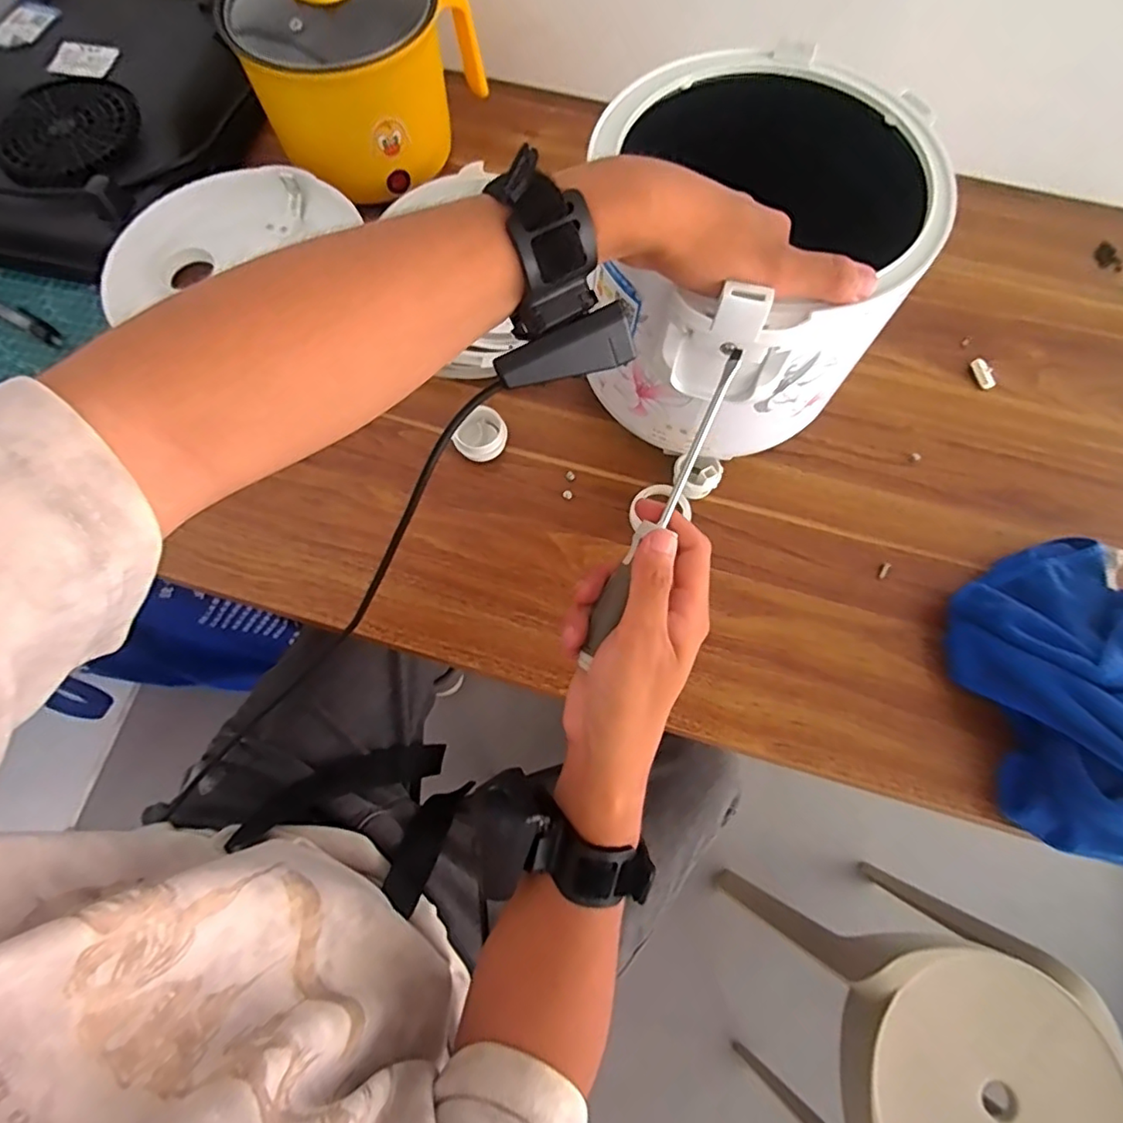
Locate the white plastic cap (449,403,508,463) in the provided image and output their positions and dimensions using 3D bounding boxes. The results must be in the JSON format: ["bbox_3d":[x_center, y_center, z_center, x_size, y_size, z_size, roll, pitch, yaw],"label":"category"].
[{"bbox_3d":[-0.066,-0.101,0.453,0.040,0.018,0.038,0,70,0],"label":"white plastic cap"}]

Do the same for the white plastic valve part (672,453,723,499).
[{"bbox_3d":[0.103,-0.066,0.437,0.034,0.033,0.026,14,70,5],"label":"white plastic valve part"}]

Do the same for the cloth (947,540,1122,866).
[{"bbox_3d":[0.350,0.081,0.373,0.176,0.061,0.190,-21,71,-8],"label":"cloth"}]

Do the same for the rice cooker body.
[{"bbox_3d":[0.119,-0.187,0.383,0.194,0.149,0.203,0,70,0],"label":"rice cooker body"}]

